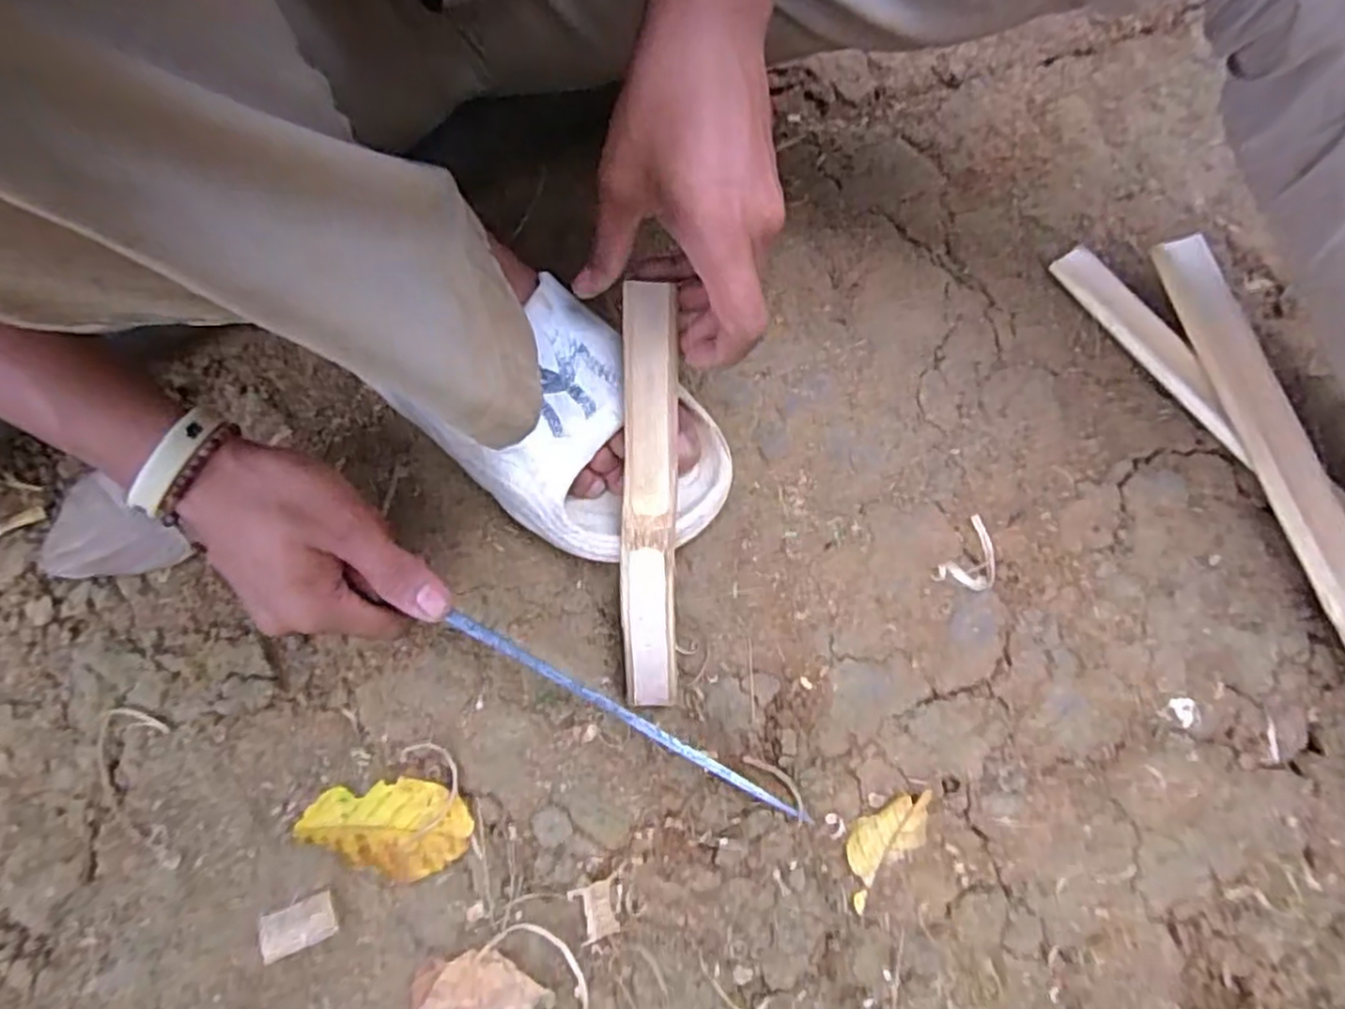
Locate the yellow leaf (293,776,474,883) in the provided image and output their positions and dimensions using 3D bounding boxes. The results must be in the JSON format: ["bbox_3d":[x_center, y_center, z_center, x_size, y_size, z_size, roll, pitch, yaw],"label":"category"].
[{"bbox_3d":[-0.146,0.161,0.371,0.085,0.010,0.043,11,72,6],"label":"yellow leaf"}]

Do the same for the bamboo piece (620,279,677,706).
[{"bbox_3d":[-0.012,-0.002,0.363,0.027,0.005,0.205,0,96,2],"label":"bamboo piece"}]

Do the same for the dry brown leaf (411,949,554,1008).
[{"bbox_3d":[-0.091,0.228,0.345,0.063,0.007,0.031,9,71,5],"label":"dry brown leaf"}]

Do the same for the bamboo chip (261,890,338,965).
[{"bbox_3d":[-0.182,0.204,0.355,0.035,0.007,0.021,-21,72,-5],"label":"bamboo chip"}]

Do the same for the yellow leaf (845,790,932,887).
[{"bbox_3d":[0.110,0.165,0.367,0.051,0.006,0.025,-32,73,-9],"label":"yellow leaf"}]

